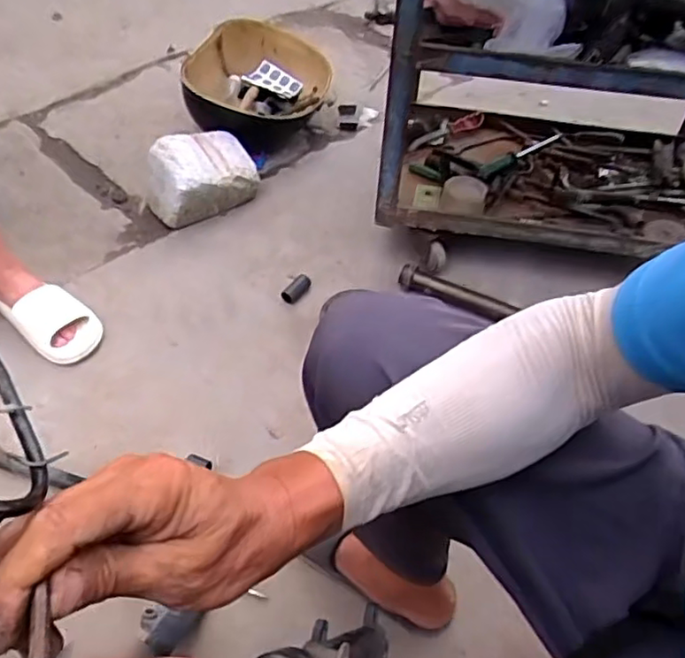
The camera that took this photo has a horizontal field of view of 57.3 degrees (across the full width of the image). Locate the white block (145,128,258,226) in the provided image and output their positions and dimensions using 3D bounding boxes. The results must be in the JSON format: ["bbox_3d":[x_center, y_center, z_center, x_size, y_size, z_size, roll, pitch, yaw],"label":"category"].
[{"bbox_3d":[-0.303,-0.329,1.354,0.226,0.127,0.160,-16,51,-16],"label":"white block"}]

